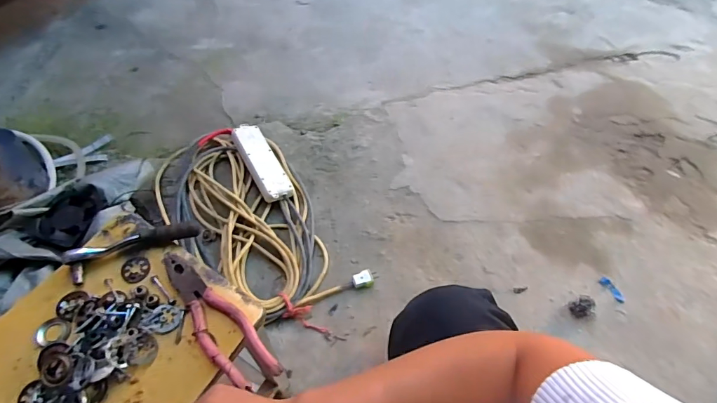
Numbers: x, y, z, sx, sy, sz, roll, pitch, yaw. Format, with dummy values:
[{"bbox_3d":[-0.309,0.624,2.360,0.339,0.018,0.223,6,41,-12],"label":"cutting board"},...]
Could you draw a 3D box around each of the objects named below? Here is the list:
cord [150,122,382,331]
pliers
[{"bbox_3d":[-0.245,0.040,1.036,0.308,0.078,0.595,-37,67,-20],"label":"cord"},{"bbox_3d":[-0.161,0.126,0.466,0.049,0.014,0.194,-37,66,-22],"label":"pliers"}]

